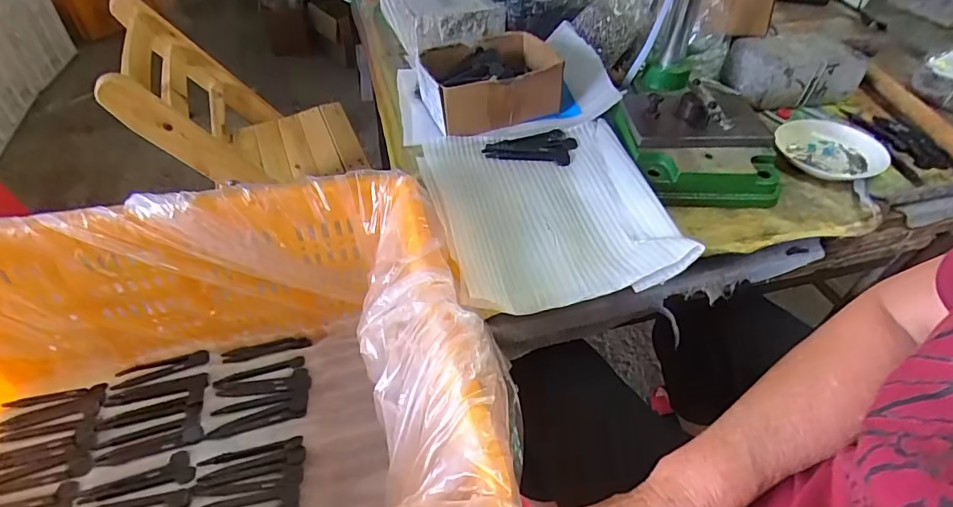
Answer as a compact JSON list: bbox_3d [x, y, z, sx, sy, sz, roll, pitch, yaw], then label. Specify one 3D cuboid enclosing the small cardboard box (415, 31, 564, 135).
[{"bbox_3d":[0.017,-0.218,0.641,0.168,0.089,0.120,-12,47,-14],"label":"small cardboard box"}]

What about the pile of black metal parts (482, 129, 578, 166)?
[{"bbox_3d":[0.066,-0.133,0.606,0.106,0.017,0.060,6,45,4],"label":"pile of black metal parts"}]

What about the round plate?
[{"bbox_3d":[0.416,-0.125,0.584,0.115,0.015,0.104,17,58,17],"label":"round plate"}]

